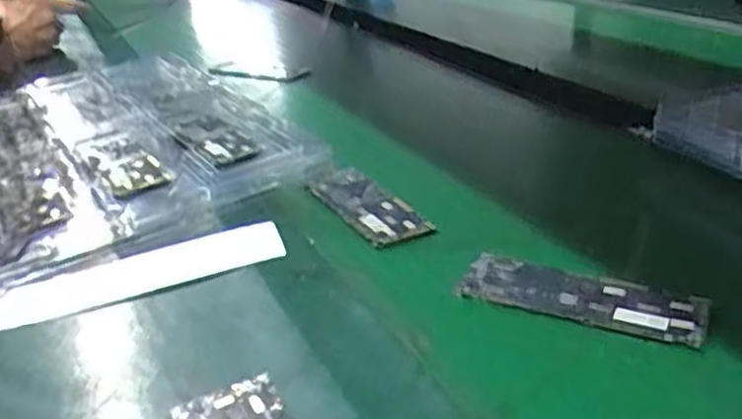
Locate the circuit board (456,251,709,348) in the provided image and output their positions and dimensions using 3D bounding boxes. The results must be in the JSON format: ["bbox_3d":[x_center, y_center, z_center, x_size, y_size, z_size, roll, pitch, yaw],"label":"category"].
[{"bbox_3d":[0.110,0.045,0.394,0.127,0.009,0.041,8,30,28],"label":"circuit board"}]

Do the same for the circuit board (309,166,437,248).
[{"bbox_3d":[-0.003,-0.004,0.504,0.039,0.007,0.116,-20,29,-24],"label":"circuit board"}]

